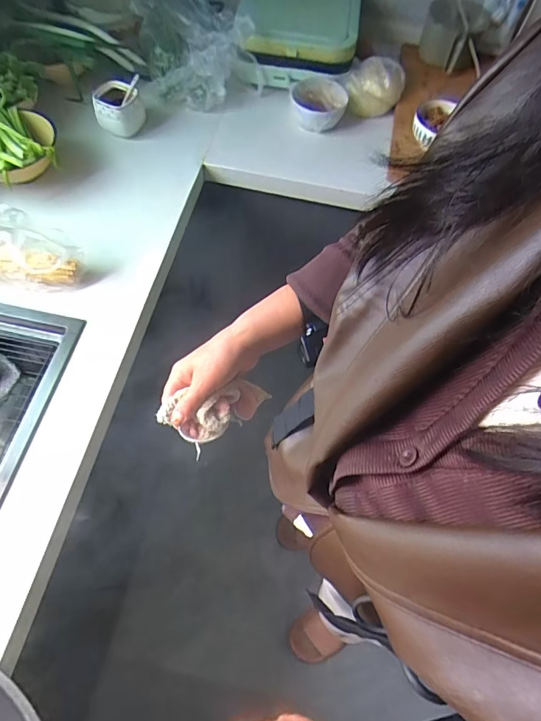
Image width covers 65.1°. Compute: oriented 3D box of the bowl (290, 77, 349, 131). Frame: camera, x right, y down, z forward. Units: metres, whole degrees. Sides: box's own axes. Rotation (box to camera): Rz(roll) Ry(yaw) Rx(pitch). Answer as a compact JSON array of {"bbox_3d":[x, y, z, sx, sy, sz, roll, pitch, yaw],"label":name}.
[{"bbox_3d":[0.105,-0.568,0.938,0.120,0.066,0.120,2,63,-3],"label":"bowl"}]

